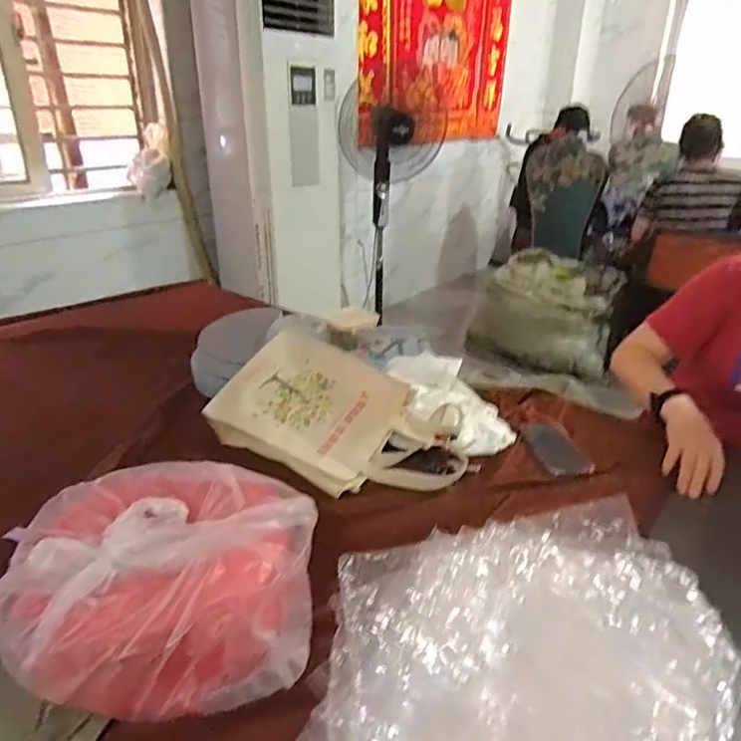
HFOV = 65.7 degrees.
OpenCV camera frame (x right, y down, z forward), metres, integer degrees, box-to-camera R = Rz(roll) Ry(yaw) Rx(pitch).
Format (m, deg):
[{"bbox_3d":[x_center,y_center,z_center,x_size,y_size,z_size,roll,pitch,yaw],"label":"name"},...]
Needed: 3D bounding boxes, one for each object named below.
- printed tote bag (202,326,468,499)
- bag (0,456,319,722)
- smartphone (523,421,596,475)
[{"bbox_3d":[-0.050,0.079,0.998,0.429,0.143,0.236,11,27,21],"label":"printed tote bag"},{"bbox_3d":[-0.230,0.228,0.650,0.320,0.133,0.255,1,25,0],"label":"bag"},{"bbox_3d":[0.331,0.136,1.028,0.081,0.011,0.166,-1,25,-4],"label":"smartphone"}]

